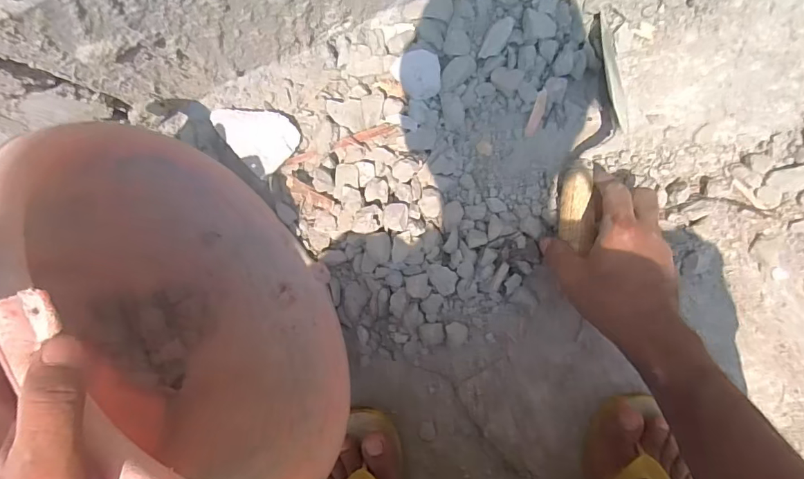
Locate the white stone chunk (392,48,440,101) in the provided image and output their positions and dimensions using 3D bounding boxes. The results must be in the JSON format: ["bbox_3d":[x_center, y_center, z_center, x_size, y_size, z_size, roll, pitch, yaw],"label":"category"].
[{"bbox_3d":[0.013,-0.147,0.415,0.042,0.021,0.043,-1,94,2],"label":"white stone chunk"}]

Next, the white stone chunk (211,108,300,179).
[{"bbox_3d":[-0.137,-0.102,0.437,0.076,0.017,0.054,44,95,-2],"label":"white stone chunk"}]

